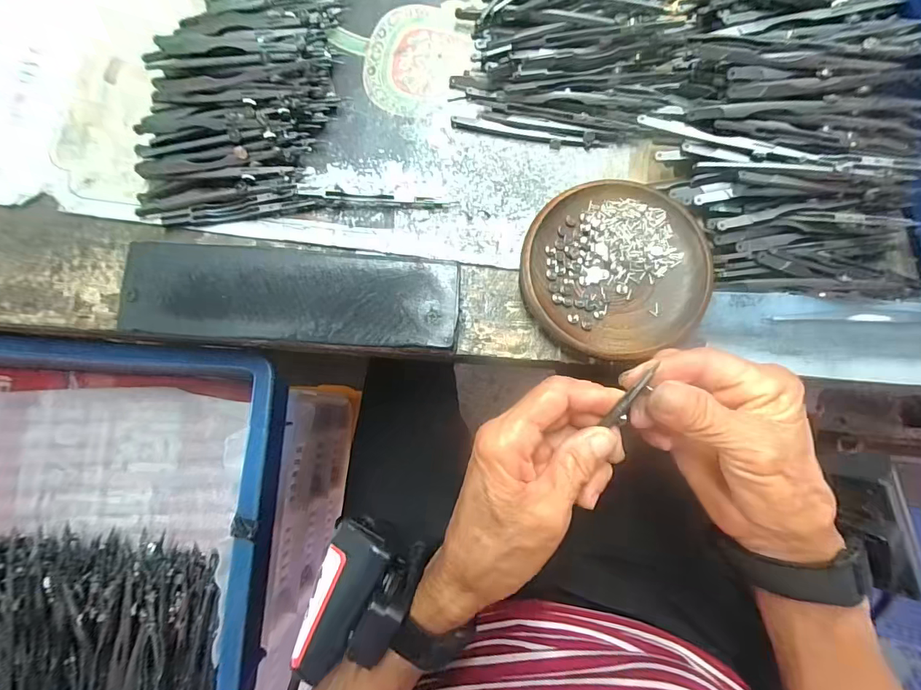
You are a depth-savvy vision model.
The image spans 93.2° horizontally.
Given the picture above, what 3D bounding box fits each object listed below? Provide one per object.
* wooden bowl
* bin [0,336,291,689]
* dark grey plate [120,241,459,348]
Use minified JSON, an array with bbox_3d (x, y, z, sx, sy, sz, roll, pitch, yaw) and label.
[{"bbox_3d":[0.098,-0.048,0.278,0.113,0.020,0.112,0,80,1],"label":"wooden bowl"},{"bbox_3d":[-0.344,0.147,0.331,0.402,0.095,0.288,3,80,1],"label":"bin"},{"bbox_3d":[-0.108,-0.033,0.278,0.208,0.013,0.060,4,80,2],"label":"dark grey plate"}]

